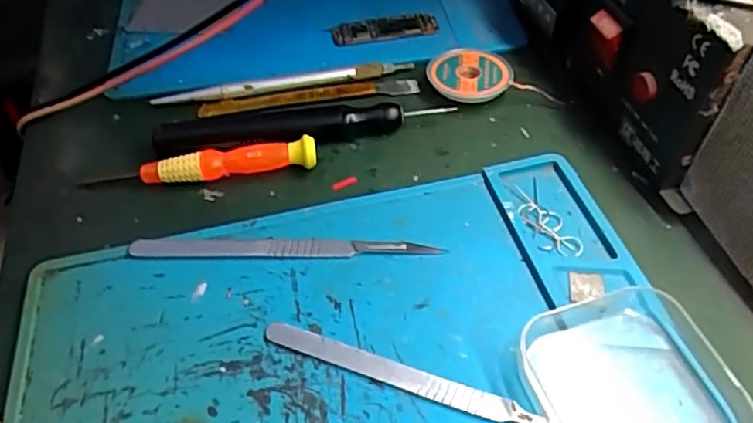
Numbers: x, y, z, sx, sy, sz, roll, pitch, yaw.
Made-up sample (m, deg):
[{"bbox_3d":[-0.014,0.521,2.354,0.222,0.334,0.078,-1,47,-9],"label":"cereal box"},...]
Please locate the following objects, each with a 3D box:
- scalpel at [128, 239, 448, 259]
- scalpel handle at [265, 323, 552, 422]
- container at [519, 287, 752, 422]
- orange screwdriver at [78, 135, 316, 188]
[{"bbox_3d":[-0.041,0.016,0.264,0.134,0.005,0.011,-1,48,4],"label":"scalpel"},{"bbox_3d":[0.009,0.060,0.222,0.109,0.004,0.009,14,51,16],"label":"scalpel handle"},{"bbox_3d":[0.086,0.058,0.209,0.060,0.019,0.063,-16,49,-9],"label":"container"},{"bbox_3d":[-0.085,-0.022,0.293,0.111,0.013,0.012,-8,48,-3],"label":"orange screwdriver"}]

